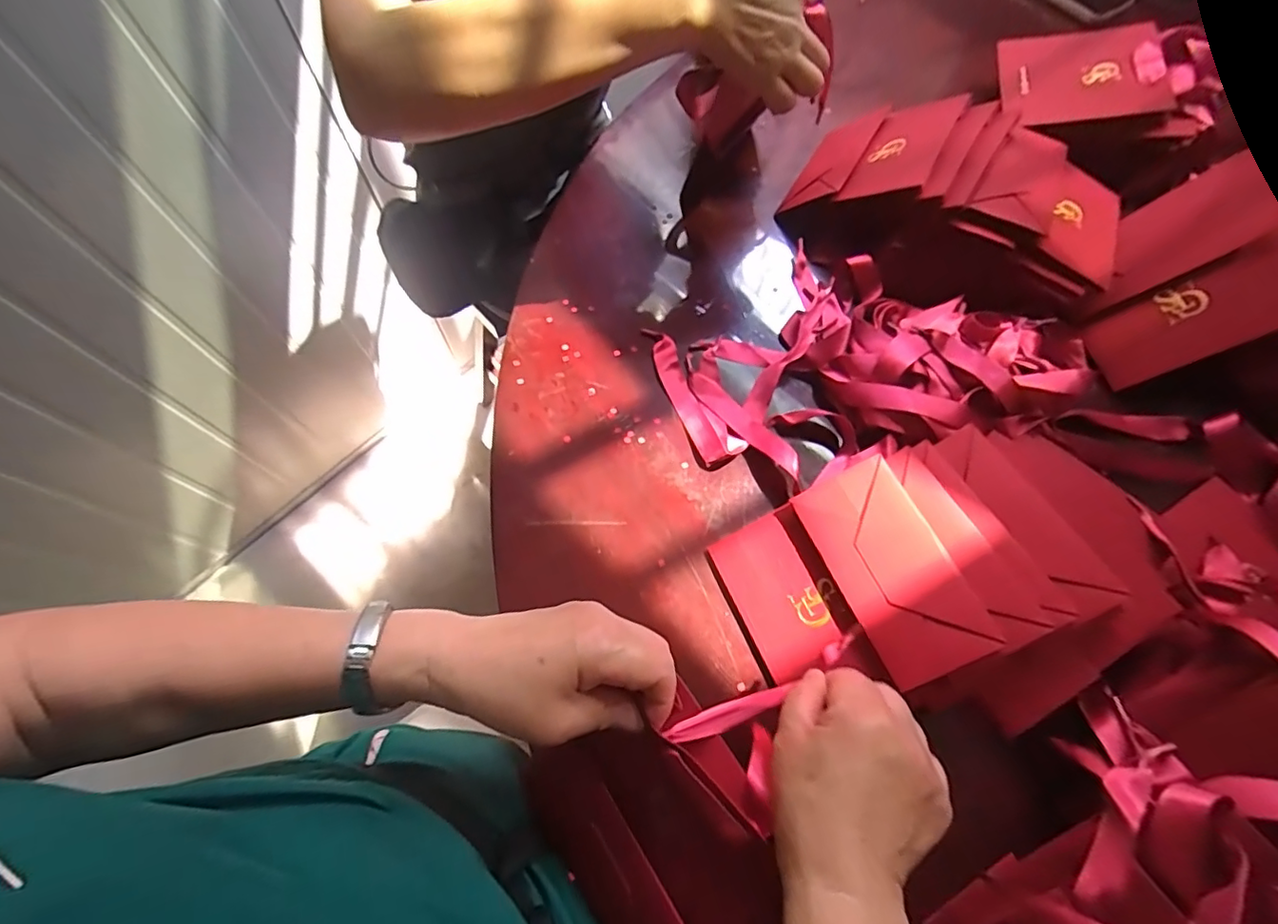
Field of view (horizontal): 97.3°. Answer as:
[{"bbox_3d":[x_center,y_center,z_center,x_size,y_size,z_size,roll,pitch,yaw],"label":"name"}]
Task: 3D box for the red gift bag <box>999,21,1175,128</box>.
[{"bbox_3d":[0.449,-0.400,0.578,0.137,0.011,0.139,3,66,20],"label":"red gift bag"}]

